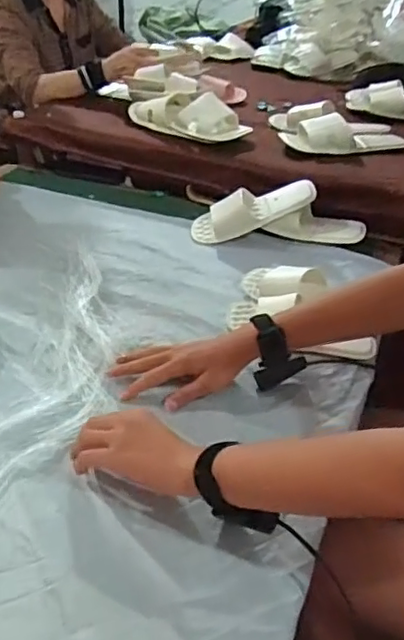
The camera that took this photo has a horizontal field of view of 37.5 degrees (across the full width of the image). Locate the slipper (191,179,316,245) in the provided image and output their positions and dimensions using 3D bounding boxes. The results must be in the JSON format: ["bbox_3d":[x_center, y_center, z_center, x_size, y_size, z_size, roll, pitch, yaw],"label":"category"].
[{"bbox_3d":[0.088,-0.206,1.086,0.228,0.060,0.065,-19,36,5],"label":"slipper"}]

